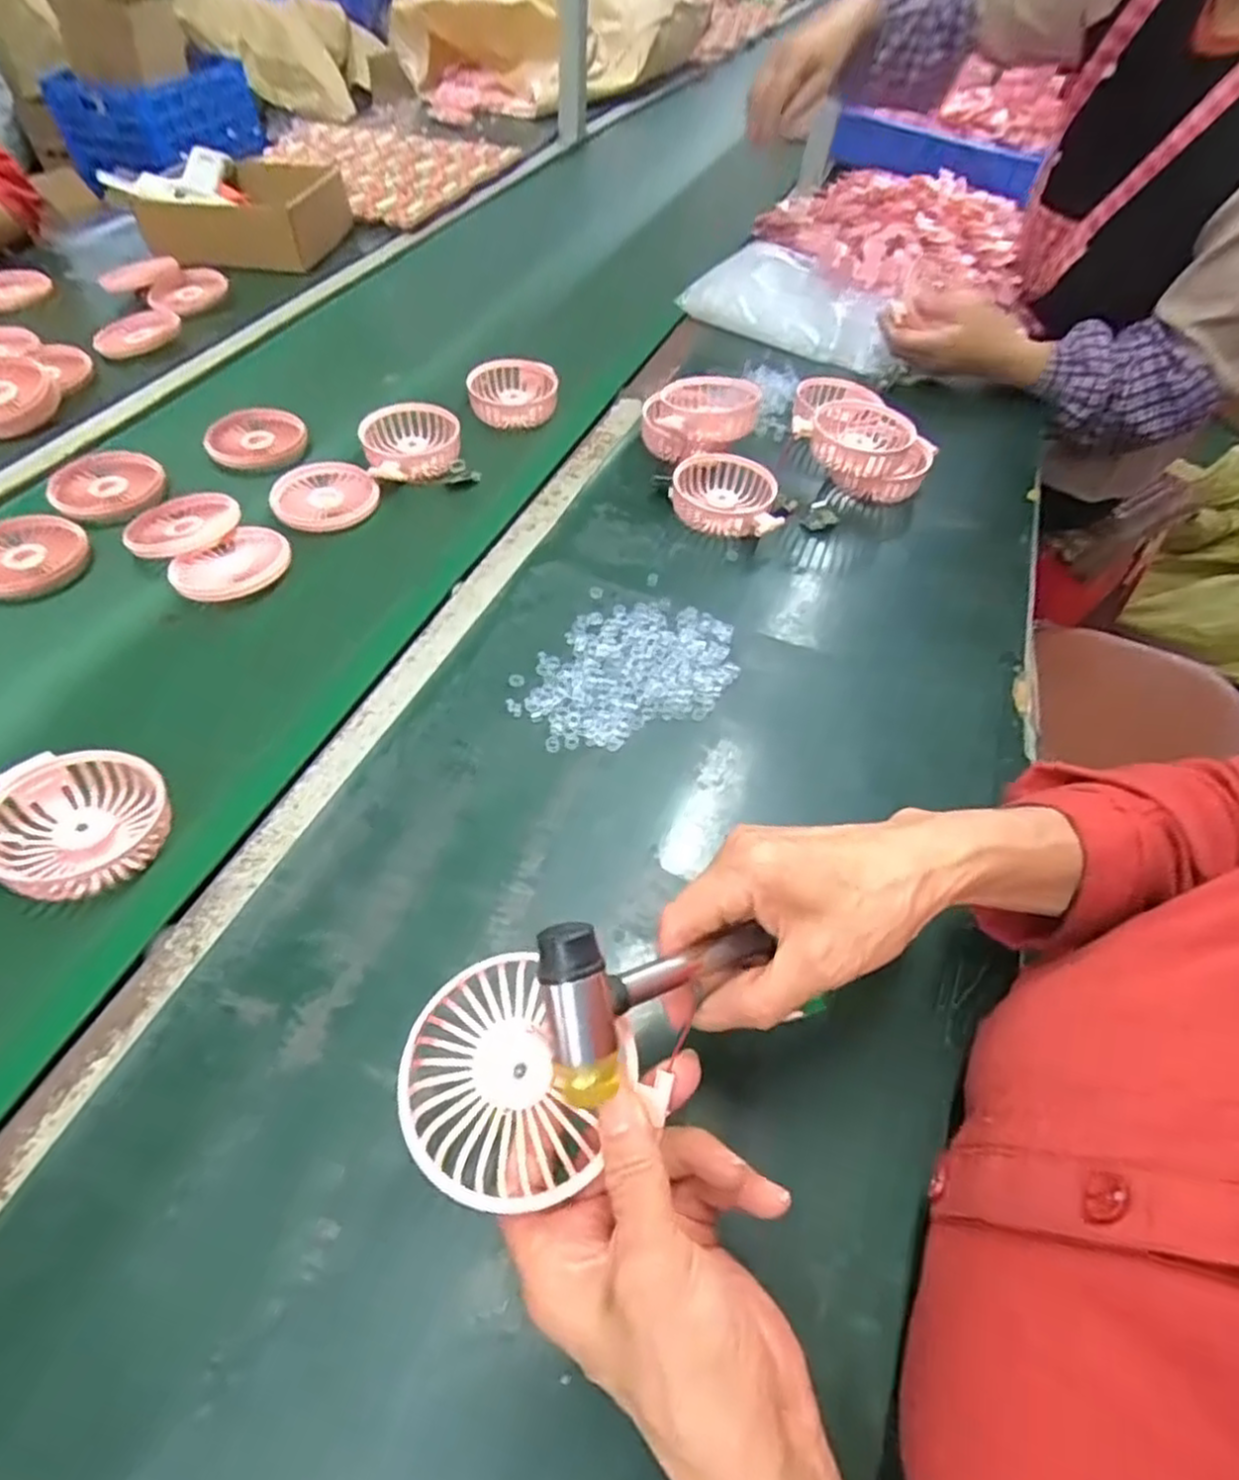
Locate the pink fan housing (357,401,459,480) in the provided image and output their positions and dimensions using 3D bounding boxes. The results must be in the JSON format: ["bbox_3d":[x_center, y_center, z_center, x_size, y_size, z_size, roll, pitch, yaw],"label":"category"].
[{"bbox_3d":[-0.193,-0.276,0.676,0.088,0.033,0.101,-12,54,-21],"label":"pink fan housing"}]

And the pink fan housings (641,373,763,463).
[{"bbox_3d":[0.074,-0.303,0.689,0.095,0.070,0.107,-12,53,-12],"label":"pink fan housings"}]

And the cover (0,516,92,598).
[{"bbox_3d":[-0.462,-0.149,0.566,0.070,0.021,0.080,3,50,-9],"label":"cover"}]

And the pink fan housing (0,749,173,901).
[{"bbox_3d":[-0.315,0.047,0.421,0.092,0.029,0.088,6,49,-7],"label":"pink fan housing"}]

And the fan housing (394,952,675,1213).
[{"bbox_3d":[-0.041,0.133,0.290,0.089,0.024,0.090,2,51,-2],"label":"fan housing"}]

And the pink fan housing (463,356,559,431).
[{"bbox_3d":[-0.107,-0.352,0.743,0.095,0.036,0.084,-5,54,-9],"label":"pink fan housing"}]

